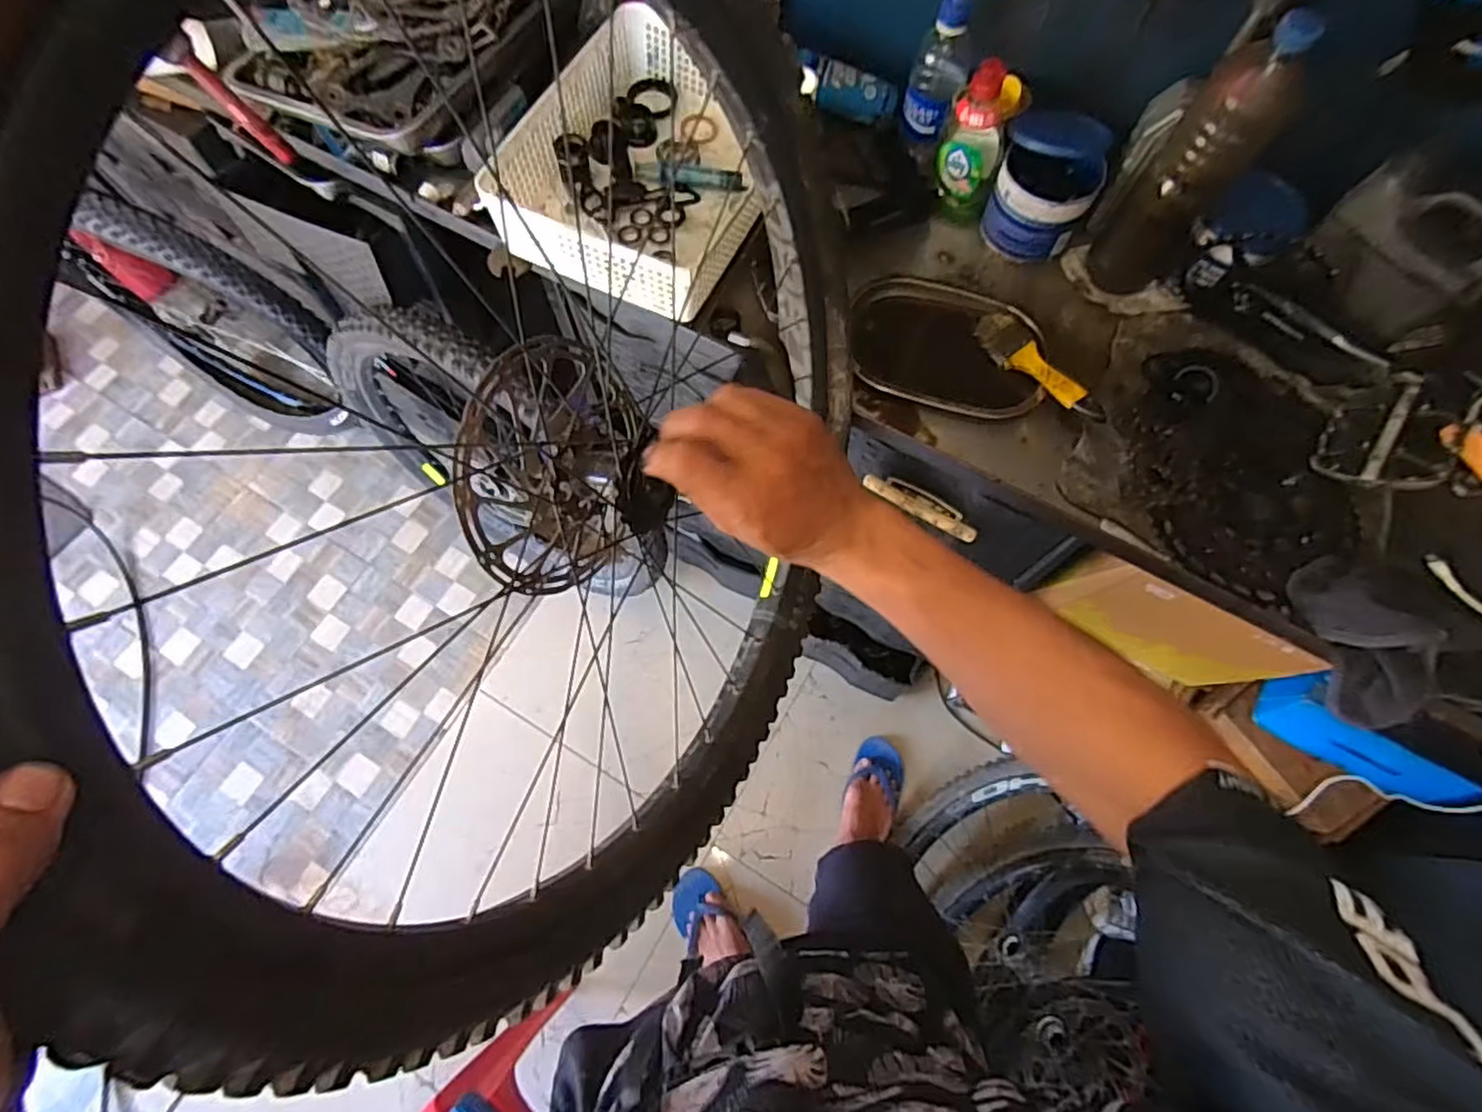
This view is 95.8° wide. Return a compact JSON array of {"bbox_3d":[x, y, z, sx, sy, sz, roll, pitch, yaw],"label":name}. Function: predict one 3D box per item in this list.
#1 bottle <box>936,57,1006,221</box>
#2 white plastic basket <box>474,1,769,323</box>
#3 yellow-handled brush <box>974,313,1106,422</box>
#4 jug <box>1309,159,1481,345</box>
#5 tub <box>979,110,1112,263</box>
[{"bbox_3d":[0.253,-0.448,0.730,0.066,0.164,0.051,18,71,8],"label":"bottle"},{"bbox_3d":[-0.101,-0.423,0.727,0.234,0.091,0.305,24,72,10],"label":"white plastic basket"},{"bbox_3d":[0.308,-0.195,0.683,0.046,0.034,0.161,-34,72,-11],"label":"yellow-handled brush"},{"bbox_3d":[0.608,-0.282,0.612,0.079,0.104,0.130,-34,72,-11],"label":"jug"},{"bbox_3d":[0.327,-0.400,0.725,0.105,0.096,0.115,0,69,1],"label":"tub"}]

